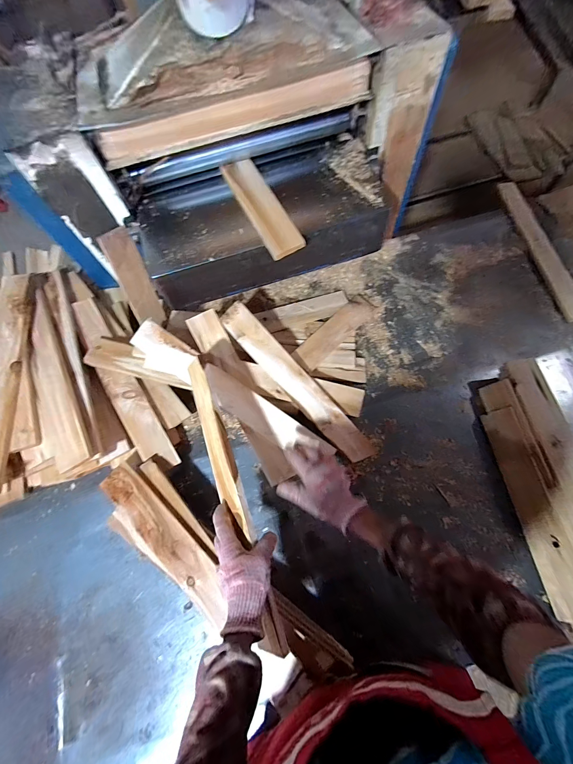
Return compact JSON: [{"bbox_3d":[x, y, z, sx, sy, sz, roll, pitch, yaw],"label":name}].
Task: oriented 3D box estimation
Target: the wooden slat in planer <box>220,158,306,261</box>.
[{"bbox_3d":[-0.056,-0.385,0.648,0.072,0.020,0.294,-25,69,-6],"label":"wooden slat in planer"}]

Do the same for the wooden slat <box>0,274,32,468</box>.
[{"bbox_3d":[-0.605,-0.016,0.639,0.089,0.020,0.484,-7,75,-3],"label":"wooden slat"}]

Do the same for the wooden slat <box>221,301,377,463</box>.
[{"bbox_3d":[0.027,0.002,0.705,0.070,0.018,0.464,-42,88,-11],"label":"wooden slat"}]

